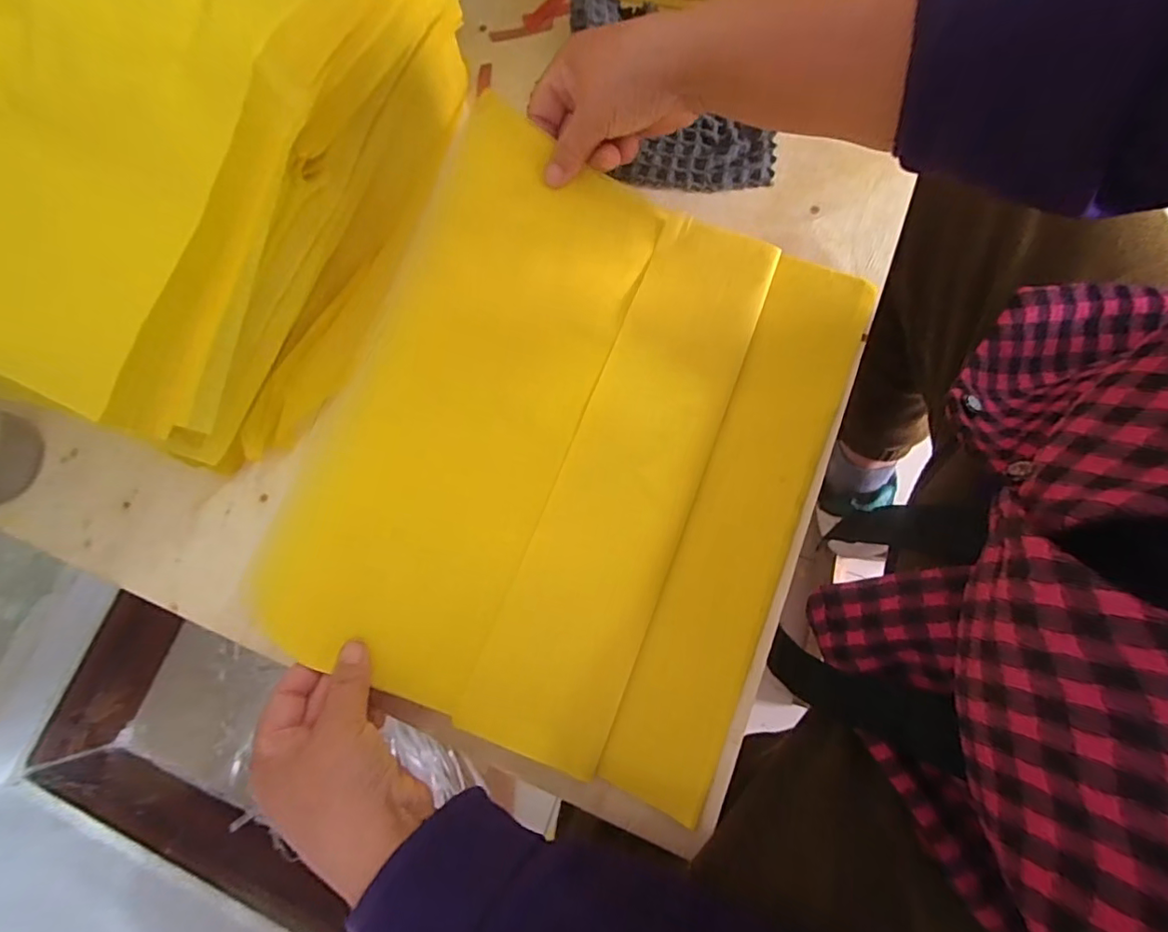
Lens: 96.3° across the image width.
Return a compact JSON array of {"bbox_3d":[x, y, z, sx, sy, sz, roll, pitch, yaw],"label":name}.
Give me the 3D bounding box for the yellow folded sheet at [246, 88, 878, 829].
[{"bbox_3d":[-0.009,-0.017,0.329,0.300,0.045,0.351,21,79,5],"label":"yellow folded sheet"}]

